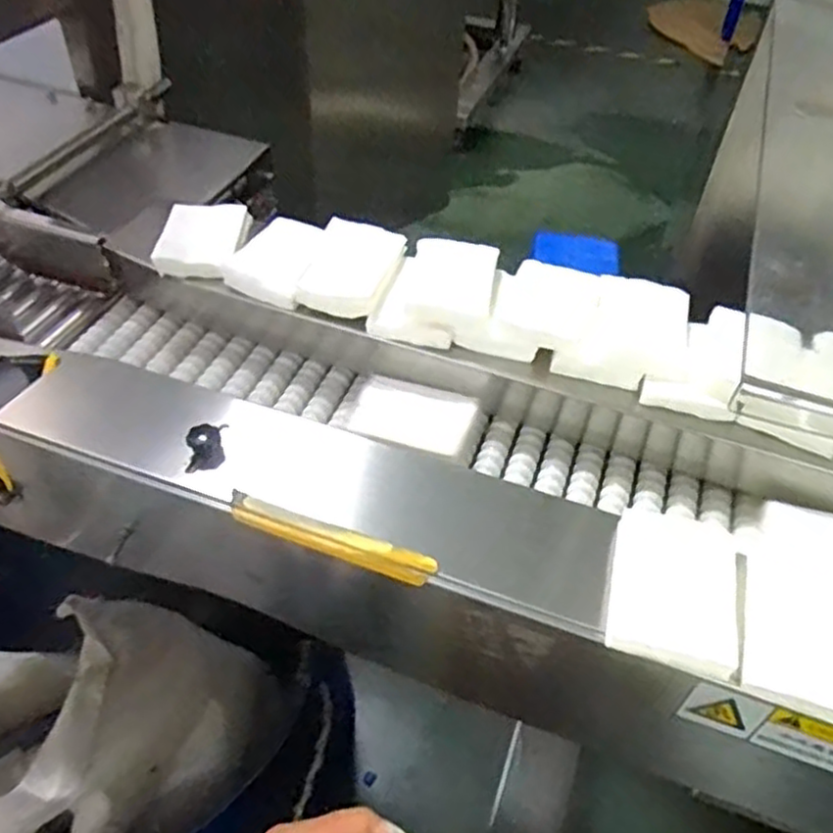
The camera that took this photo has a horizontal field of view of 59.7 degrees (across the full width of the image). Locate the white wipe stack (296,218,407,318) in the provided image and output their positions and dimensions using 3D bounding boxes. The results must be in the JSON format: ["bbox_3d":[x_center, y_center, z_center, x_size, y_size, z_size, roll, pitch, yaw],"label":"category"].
[{"bbox_3d":[-0.056,-0.135,0.654,0.072,0.035,0.101,13,48,8],"label":"white wipe stack"}]

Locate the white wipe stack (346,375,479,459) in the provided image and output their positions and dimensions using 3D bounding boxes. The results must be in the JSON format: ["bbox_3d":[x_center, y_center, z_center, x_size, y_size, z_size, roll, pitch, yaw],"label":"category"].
[{"bbox_3d":[-0.003,0.004,0.629,0.099,0.033,0.058,17,48,12],"label":"white wipe stack"}]

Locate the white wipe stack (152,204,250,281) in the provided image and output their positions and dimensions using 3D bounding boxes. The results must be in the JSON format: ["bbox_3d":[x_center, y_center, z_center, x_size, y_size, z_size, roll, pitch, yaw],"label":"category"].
[{"bbox_3d":[-0.205,-0.171,0.693,0.076,0.022,0.102,2,47,-2],"label":"white wipe stack"}]

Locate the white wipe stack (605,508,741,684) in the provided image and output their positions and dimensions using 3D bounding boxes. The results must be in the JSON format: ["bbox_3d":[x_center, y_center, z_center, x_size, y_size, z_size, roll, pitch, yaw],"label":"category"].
[{"bbox_3d":[0.165,0.105,0.462,0.077,0.016,0.114,16,48,11],"label":"white wipe stack"}]

